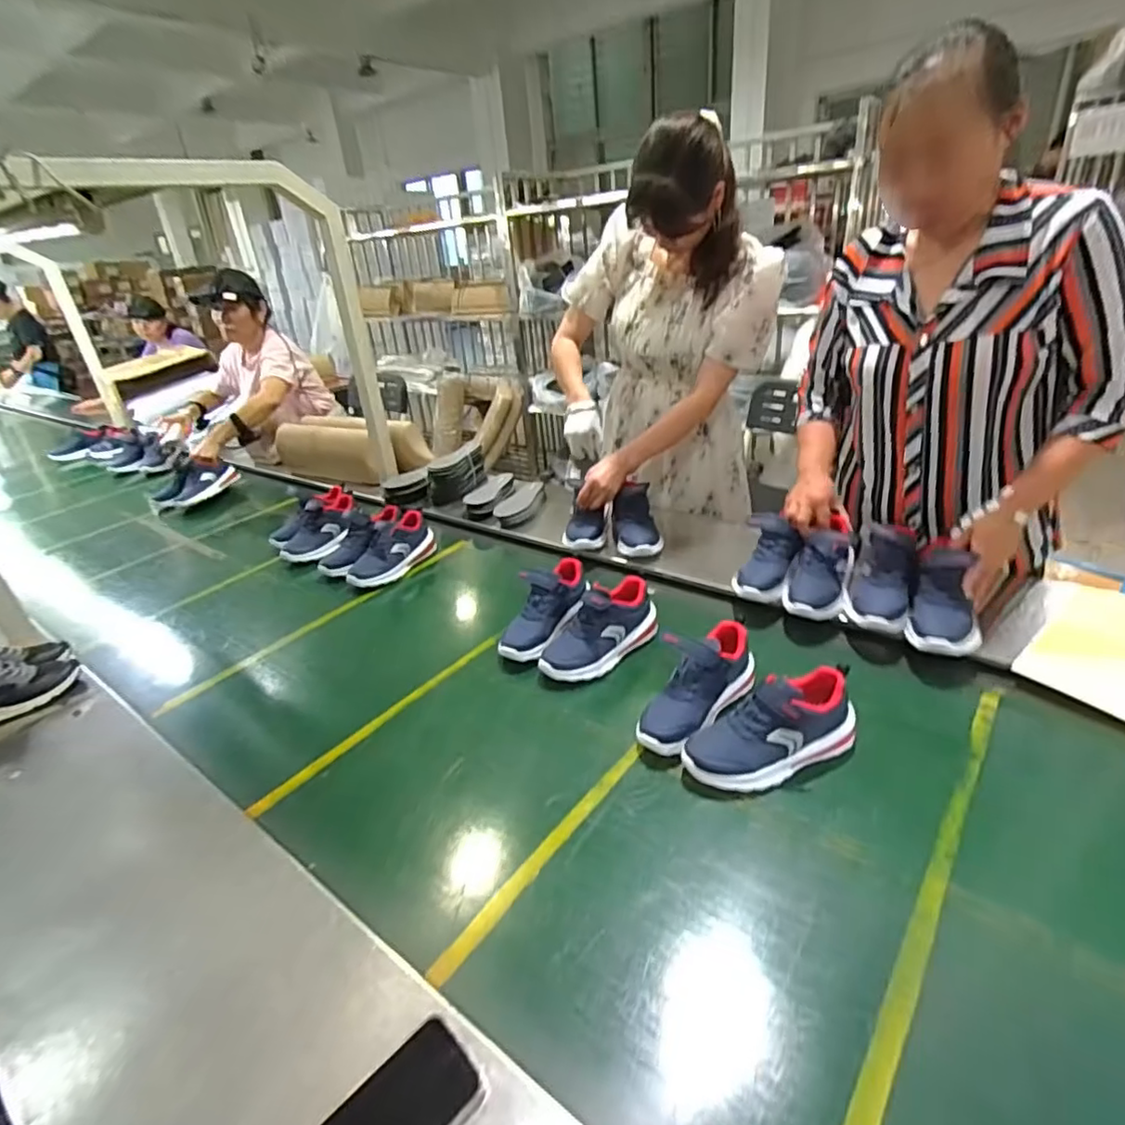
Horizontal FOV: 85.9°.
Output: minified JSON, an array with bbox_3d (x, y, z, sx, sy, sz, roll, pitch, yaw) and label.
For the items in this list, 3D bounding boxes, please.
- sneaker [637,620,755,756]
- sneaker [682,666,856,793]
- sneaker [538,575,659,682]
[{"bbox_3d":[0.188,0.167,0.840,0.079,0.119,0.213,20,38,38],"label":"sneaker"},{"bbox_3d":[0.264,0.210,0.759,0.219,0.109,0.076,-16,31,-17],"label":"sneaker"},{"bbox_3d":[0.061,0.105,0.986,0.222,0.124,0.082,-25,34,-31],"label":"sneaker"}]

